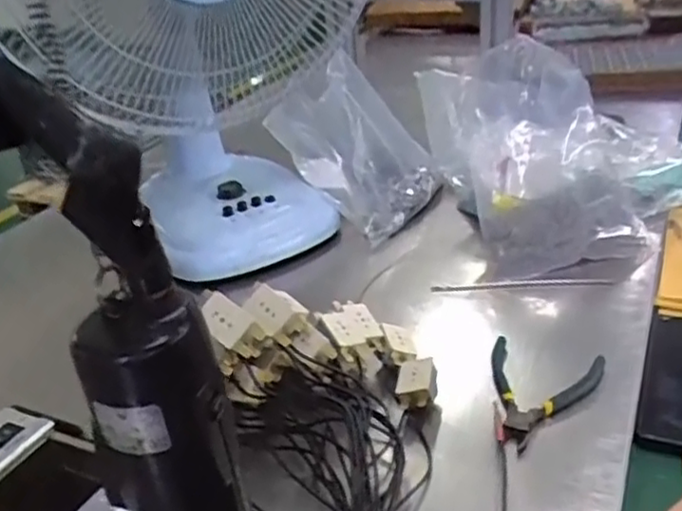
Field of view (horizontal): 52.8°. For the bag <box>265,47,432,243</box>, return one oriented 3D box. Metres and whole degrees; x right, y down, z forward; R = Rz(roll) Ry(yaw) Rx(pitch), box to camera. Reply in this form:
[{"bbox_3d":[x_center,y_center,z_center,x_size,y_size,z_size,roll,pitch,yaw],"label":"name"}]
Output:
[{"bbox_3d":[0.012,-0.147,0.843,0.200,0.162,0.141,21,39,39],"label":"bag"}]

